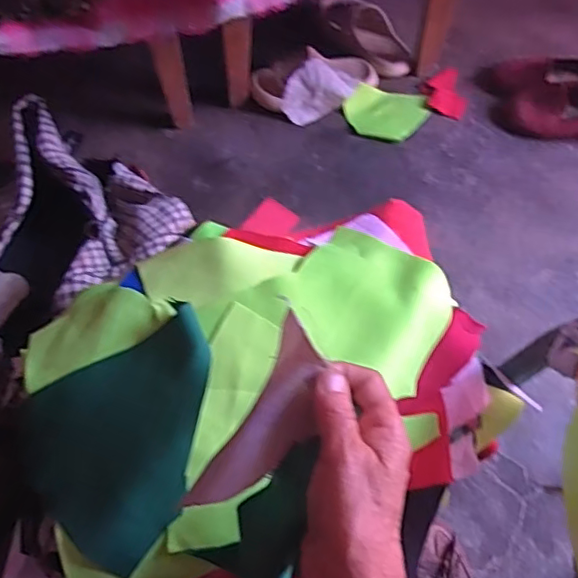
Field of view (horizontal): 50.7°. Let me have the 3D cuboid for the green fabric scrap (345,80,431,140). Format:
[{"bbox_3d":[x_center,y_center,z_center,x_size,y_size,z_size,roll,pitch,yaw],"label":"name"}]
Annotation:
[{"bbox_3d":[0.159,-0.286,0.991,0.138,0.022,0.095,4,64,0],"label":"green fabric scrap"}]

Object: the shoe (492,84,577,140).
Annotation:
[{"bbox_3d":[0.439,-0.285,0.974,0.205,0.056,0.074,5,64,1],"label":"shoe"}]

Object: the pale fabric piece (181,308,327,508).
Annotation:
[{"bbox_3d":[-0.010,0.076,0.347,0.043,0.019,0.117,29,72,12],"label":"pale fabric piece"}]

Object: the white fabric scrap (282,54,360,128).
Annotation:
[{"bbox_3d":[0.050,-0.319,0.982,0.075,0.062,0.123,41,70,17],"label":"white fabric scrap"}]

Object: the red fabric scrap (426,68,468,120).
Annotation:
[{"bbox_3d":[0.260,-0.325,1.014,0.061,0.014,0.089,-7,65,-5],"label":"red fabric scrap"}]

